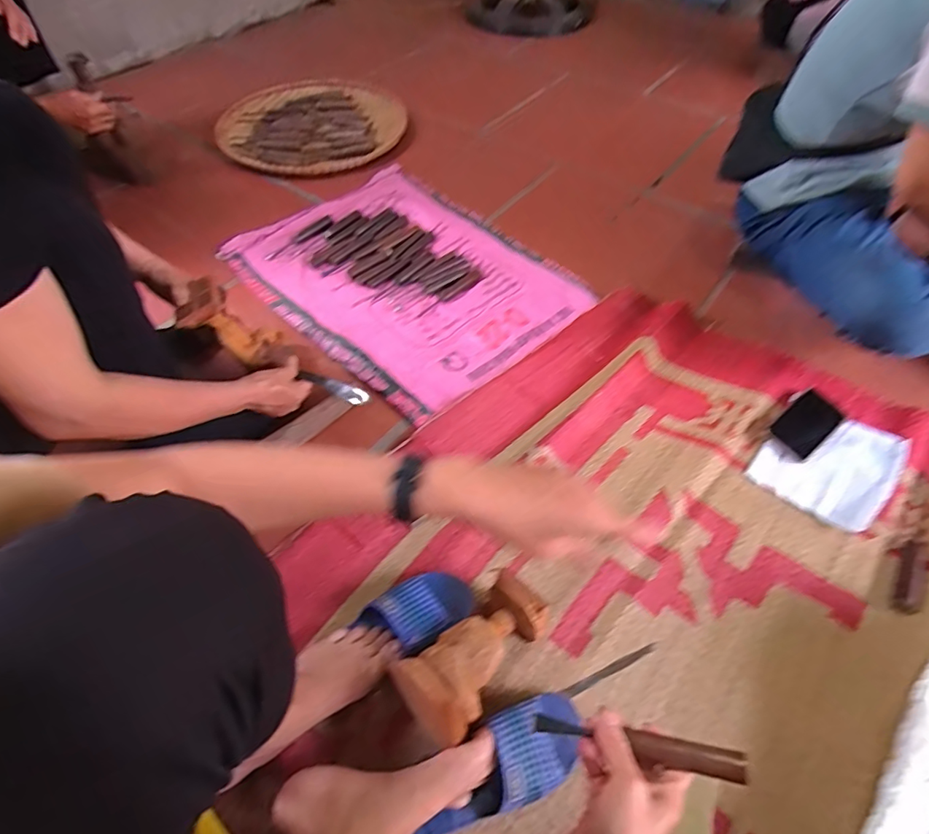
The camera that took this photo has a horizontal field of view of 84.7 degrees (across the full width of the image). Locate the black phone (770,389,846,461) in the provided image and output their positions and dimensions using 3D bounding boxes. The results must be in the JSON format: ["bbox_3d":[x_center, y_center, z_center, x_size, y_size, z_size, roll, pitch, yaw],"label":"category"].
[{"bbox_3d":[0.561,0.009,0.830,0.129,0.016,0.068,-32,60,-21],"label":"black phone"}]

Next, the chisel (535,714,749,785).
[{"bbox_3d":[0.141,0.270,0.418,0.163,0.017,0.024,2,52,19],"label":"chisel"}]

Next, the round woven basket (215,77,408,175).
[{"bbox_3d":[-0.424,-0.817,1.416,0.486,0.070,0.463,0,53,0],"label":"round woven basket"}]

